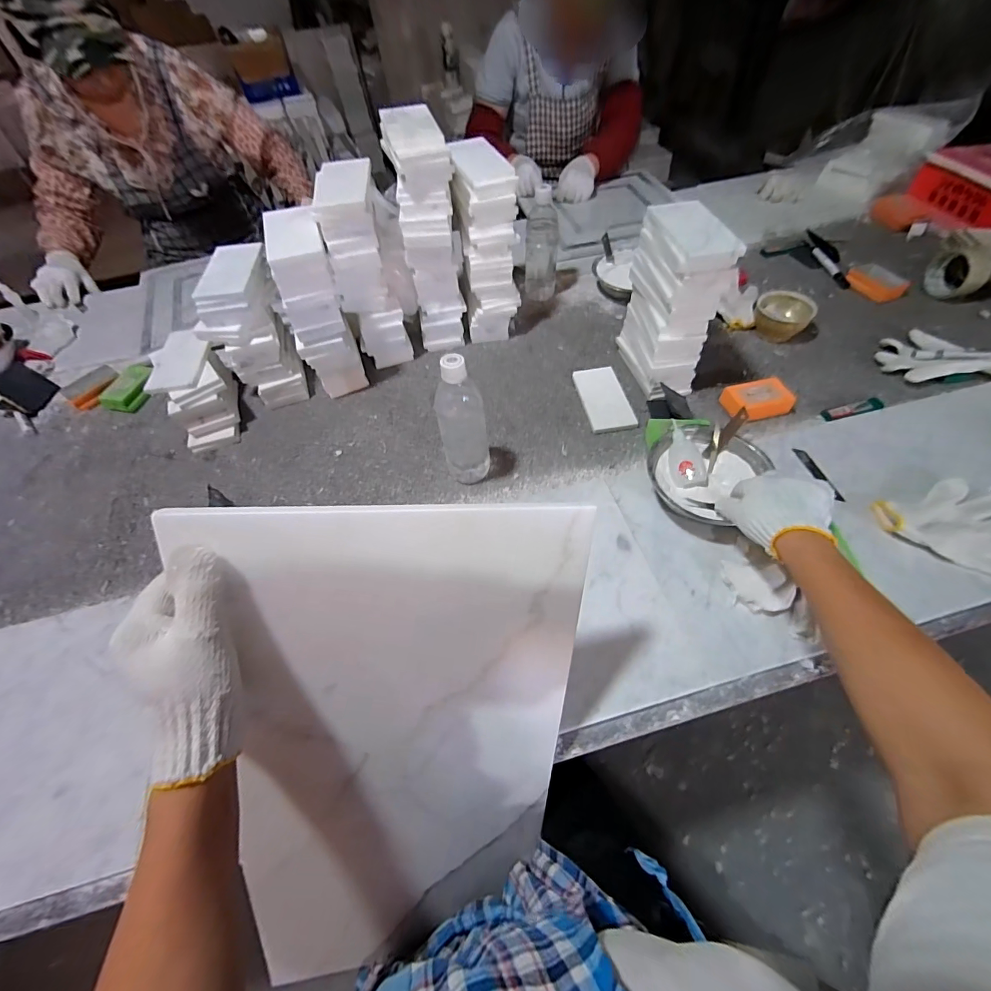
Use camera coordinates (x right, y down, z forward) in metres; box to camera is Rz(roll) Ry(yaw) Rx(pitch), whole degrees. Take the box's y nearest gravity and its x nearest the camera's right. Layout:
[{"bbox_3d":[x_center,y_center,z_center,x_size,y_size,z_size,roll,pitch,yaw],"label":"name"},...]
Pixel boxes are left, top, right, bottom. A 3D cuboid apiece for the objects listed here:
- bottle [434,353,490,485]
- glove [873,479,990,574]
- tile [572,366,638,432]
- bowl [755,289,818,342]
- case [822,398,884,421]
[{"bbox_3d":[-0.047,-0.093,0.589,0.064,0.206,0.051,-5,56,1],"label":"bottle"},{"bbox_3d":[0.613,0.035,0.560,0.185,0.034,0.133,13,58,12],"label":"glove"},{"bbox_3d":[0.190,-0.172,0.742,0.079,0.008,0.152,-8,56,-1],"label":"tile"},{"bbox_3d":[0.541,-0.341,0.798,0.096,0.050,0.091,-2,56,3],"label":"bowl"},{"bbox_3d":[0.589,-0.142,0.694,0.107,0.004,0.027,-14,57,-5],"label":"case"}]

